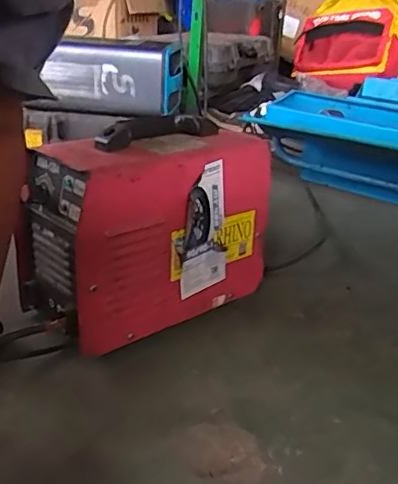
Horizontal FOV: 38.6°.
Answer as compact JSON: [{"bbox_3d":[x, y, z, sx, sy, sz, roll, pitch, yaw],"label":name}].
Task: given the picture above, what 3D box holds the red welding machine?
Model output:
[{"bbox_3d":[-0.056,-0.012,0.657,0.260,0.211,0.128,-16,31,-37],"label":"red welding machine"}]

